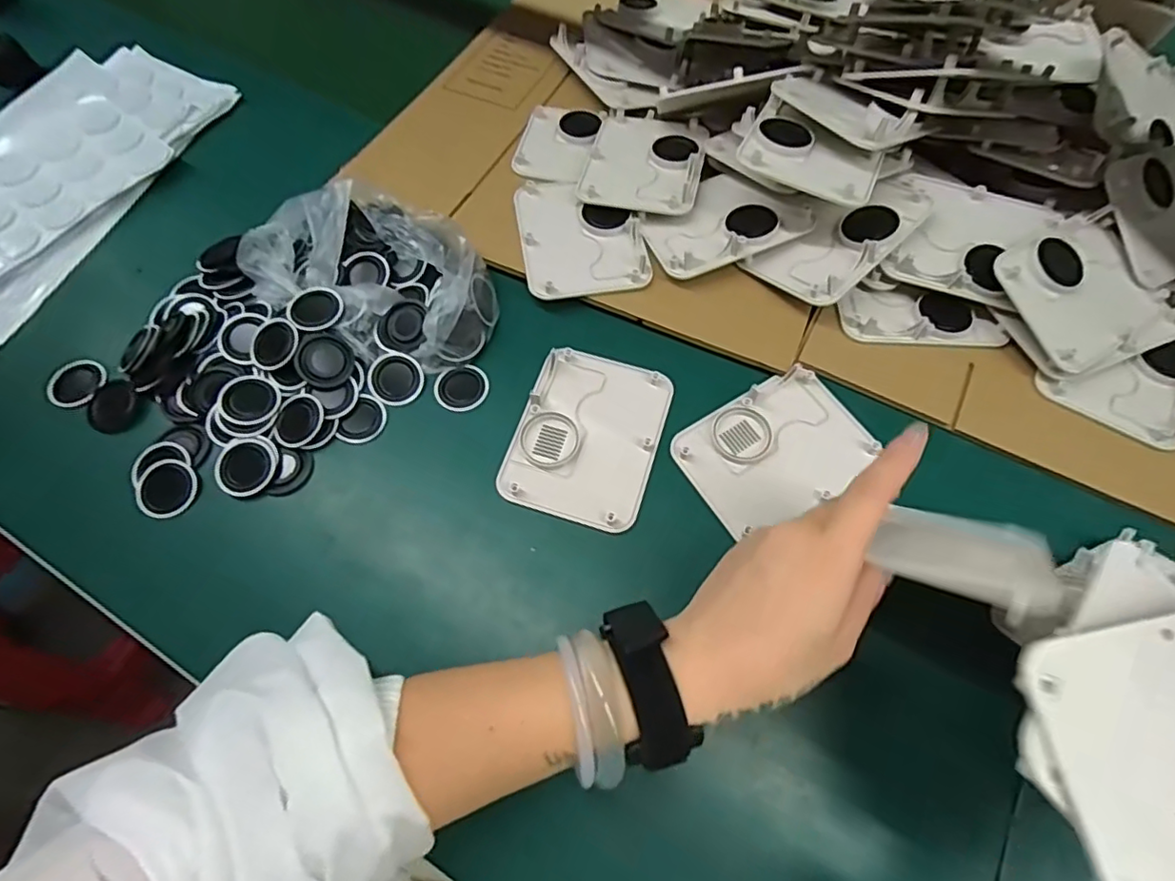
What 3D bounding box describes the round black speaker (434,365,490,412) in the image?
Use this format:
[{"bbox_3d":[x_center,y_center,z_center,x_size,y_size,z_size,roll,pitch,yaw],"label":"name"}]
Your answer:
[{"bbox_3d":[-0.092,-0.039,0.435,0.039,0.006,0.034,-32,68,-14],"label":"round black speaker"}]

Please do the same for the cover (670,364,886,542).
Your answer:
[{"bbox_3d":[0.131,0.005,0.408,0.126,0.011,0.085,-28,68,-13],"label":"cover"}]

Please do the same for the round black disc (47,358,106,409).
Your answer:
[{"bbox_3d":[-0.378,-0.045,0.439,0.037,0.011,0.041,-22,66,-10],"label":"round black disc"}]

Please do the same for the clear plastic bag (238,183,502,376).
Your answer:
[{"bbox_3d":[-0.157,-0.134,0.437,0.186,0.055,0.120,28,67,13],"label":"clear plastic bag"}]

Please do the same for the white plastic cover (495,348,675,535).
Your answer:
[{"bbox_3d":[0.000,-0.005,0.412,0.097,0.008,0.124,16,65,7],"label":"white plastic cover"}]

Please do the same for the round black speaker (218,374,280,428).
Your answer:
[{"bbox_3d":[-0.238,-0.028,0.416,0.038,0.005,0.038,3,71,-8],"label":"round black speaker"}]

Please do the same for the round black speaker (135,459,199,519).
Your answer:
[{"bbox_3d":[-0.283,0.031,0.398,0.036,0.006,0.039,0,64,0],"label":"round black speaker"}]

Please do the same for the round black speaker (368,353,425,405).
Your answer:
[{"bbox_3d":[-0.140,-0.045,0.431,0.039,0.004,0.037,0,78,-2],"label":"round black speaker"}]

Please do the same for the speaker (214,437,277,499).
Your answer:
[{"bbox_3d":[-0.234,0.018,0.403,0.040,0.007,0.039,0,64,0],"label":"speaker"}]

